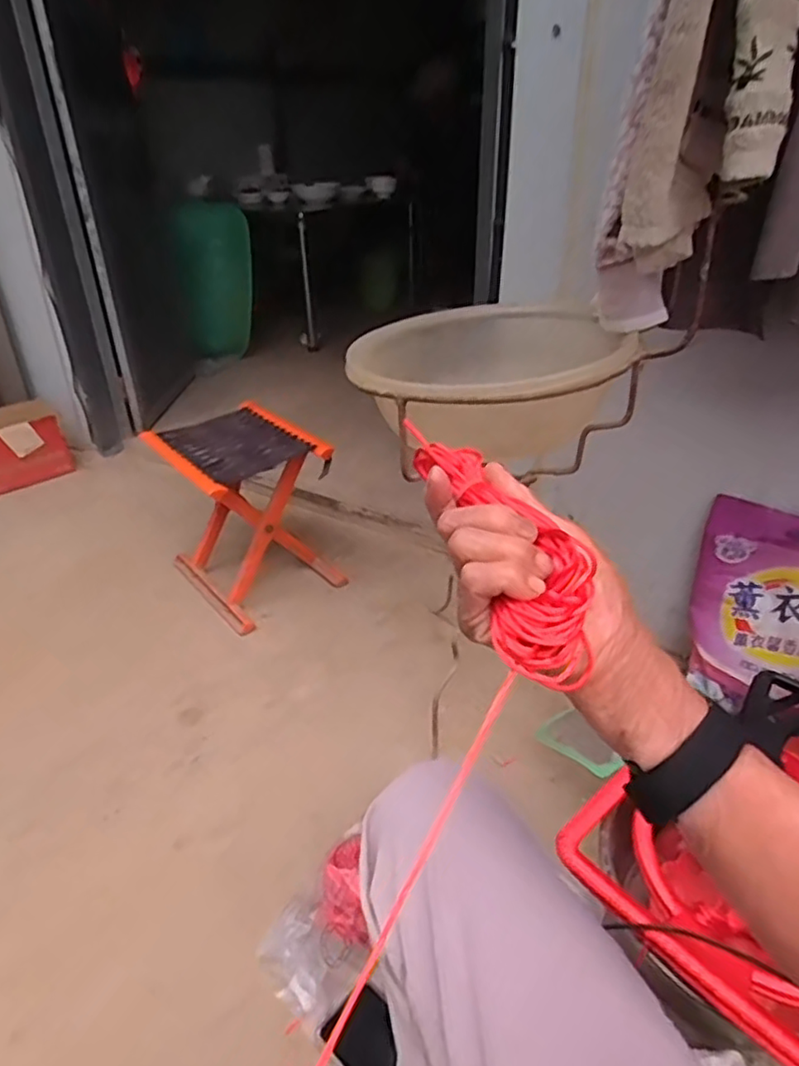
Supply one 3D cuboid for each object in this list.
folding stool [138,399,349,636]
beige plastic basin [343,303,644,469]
[{"bbox_3d":[-0.312,-0.057,1.335,0.264,0.310,0.315,-24,38,-32],"label":"folding stool"},{"bbox_3d":[0.104,-0.196,0.811,0.322,0.119,0.336,-1,32,1],"label":"beige plastic basin"}]

